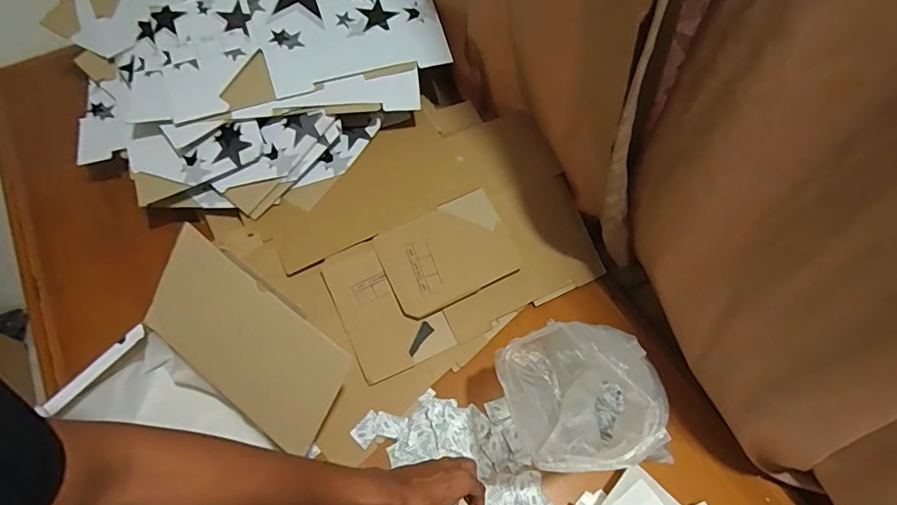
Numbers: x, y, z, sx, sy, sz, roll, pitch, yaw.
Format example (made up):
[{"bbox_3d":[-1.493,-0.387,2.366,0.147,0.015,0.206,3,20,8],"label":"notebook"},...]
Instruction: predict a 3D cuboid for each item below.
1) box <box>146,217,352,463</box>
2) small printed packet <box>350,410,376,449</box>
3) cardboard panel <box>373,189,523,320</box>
[{"bbox_3d":[-0.240,0.101,0.562,0.268,0.021,0.157,32,107,16],"label":"box"},{"bbox_3d":[-0.106,0.233,0.641,0.029,0.004,0.040,41,67,19],"label":"small printed packet"},{"bbox_3d":[0.000,0.001,0.707,0.186,0.008,0.133,-25,81,-14],"label":"cardboard panel"}]

